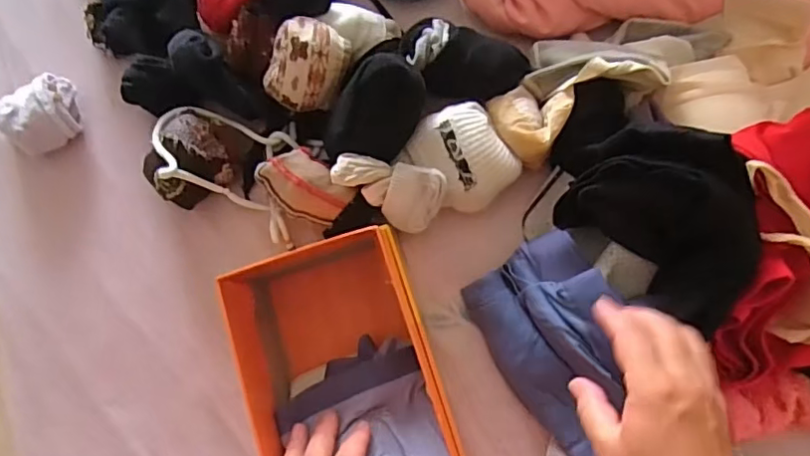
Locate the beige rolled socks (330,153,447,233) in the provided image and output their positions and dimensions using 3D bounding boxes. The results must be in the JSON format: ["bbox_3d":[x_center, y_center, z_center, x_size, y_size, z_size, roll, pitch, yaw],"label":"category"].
[{"bbox_3d":[-0.013,-0.029,0.480,0.089,0.059,0.053,12,81,6],"label":"beige rolled socks"}]

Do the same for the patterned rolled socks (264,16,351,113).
[{"bbox_3d":[-0.086,-0.139,0.496,0.062,0.044,0.077,21,120,-16],"label":"patterned rolled socks"}]

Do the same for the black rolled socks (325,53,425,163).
[{"bbox_3d":[-0.026,-0.097,0.484,0.061,0.065,0.102,26,83,8],"label":"black rolled socks"}]

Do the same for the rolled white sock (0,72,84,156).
[{"bbox_3d":[-0.351,-0.106,0.551,0.080,0.044,0.061,-36,81,0],"label":"rolled white sock"}]

